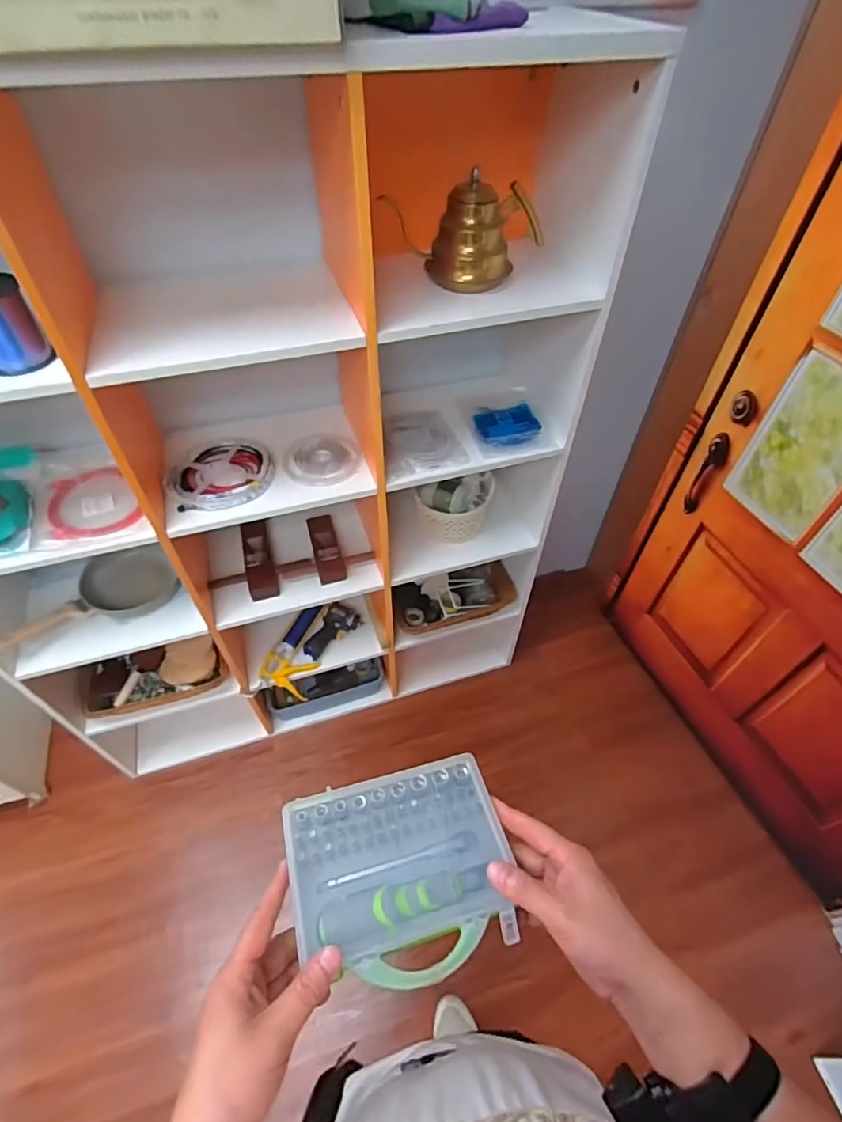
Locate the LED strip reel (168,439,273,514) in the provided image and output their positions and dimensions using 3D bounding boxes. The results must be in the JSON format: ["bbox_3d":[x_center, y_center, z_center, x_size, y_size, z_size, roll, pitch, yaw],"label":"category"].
[{"bbox_3d":[-0.385,-0.176,1.020,0.193,0.019,0.200,-18,53,-14],"label":"LED strip reel"}]

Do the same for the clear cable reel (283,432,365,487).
[{"bbox_3d":[-0.197,-0.213,1.063,0.146,0.030,0.149,-7,51,-5],"label":"clear cable reel"}]

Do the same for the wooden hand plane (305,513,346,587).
[{"bbox_3d":[-0.230,-0.042,1.261,0.066,0.079,0.188,-13,52,-10],"label":"wooden hand plane"}]

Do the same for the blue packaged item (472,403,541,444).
[{"bbox_3d":[0.185,-0.283,1.114,0.125,0.034,0.105,-13,51,-9],"label":"blue packaged item"}]

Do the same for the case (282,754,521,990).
[{"bbox_3d":[-0.016,0.259,0.448,0.177,0.032,0.154,-13,52,-10],"label":"case"}]

